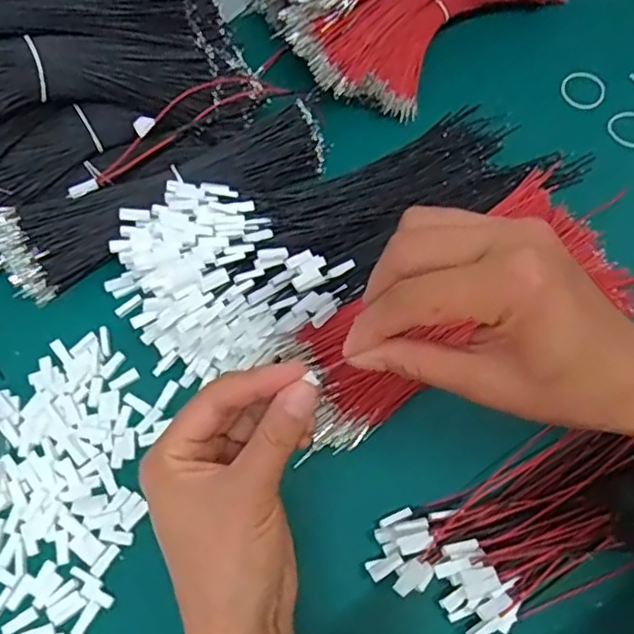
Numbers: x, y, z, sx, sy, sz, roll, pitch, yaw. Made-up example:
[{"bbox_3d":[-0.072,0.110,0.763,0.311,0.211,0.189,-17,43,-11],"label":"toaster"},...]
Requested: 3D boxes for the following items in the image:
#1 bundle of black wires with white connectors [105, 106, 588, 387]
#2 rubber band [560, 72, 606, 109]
[{"bbox_3d":[0.017,-0.070,0.442,0.314,0.041,0.125,-27,69,-11],"label":"bundle of black wires with white connectors"},{"bbox_3d":[0.211,-0.180,0.505,0.033,0.004,0.034,0,74,1],"label":"rubber band"}]

